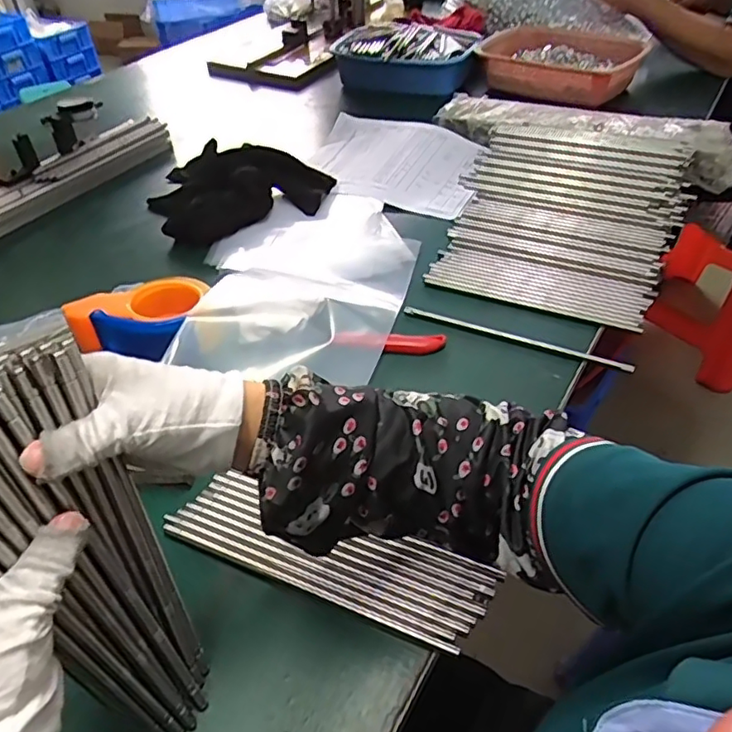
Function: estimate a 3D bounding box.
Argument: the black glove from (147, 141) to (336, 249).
[{"bbox_3d":[-0.188,-0.272,0.853,0.257,0.059,0.216,-20,46,-10],"label":"black glove"}]

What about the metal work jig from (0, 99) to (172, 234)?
[{"bbox_3d":[-0.502,-0.289,0.873,0.116,0.087,0.480,21,52,26],"label":"metal work jig"}]

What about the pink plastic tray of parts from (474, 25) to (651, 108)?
[{"bbox_3d":[0.383,-0.588,1.132,0.325,0.076,0.242,30,57,32],"label":"pink plastic tray of parts"}]

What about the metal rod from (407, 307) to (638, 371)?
[{"bbox_3d":[0.155,-0.033,0.618,0.244,0.008,0.010,16,50,23],"label":"metal rod"}]

